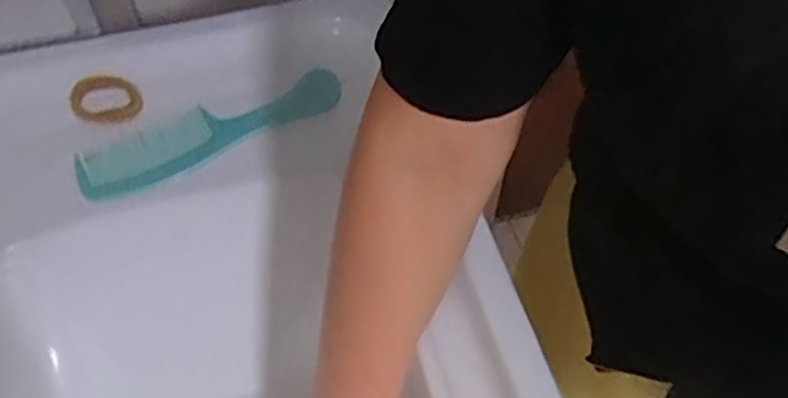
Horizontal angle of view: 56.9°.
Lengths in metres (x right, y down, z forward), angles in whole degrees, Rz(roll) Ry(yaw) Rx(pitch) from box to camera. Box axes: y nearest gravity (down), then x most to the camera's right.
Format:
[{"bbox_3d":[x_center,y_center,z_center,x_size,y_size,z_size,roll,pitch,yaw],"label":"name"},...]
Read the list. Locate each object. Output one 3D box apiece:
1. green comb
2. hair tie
[{"bbox_3d":[-0.148,-0.057,0.592,0.216,0.010,0.051,-26,73,-13],"label":"green comb"},{"bbox_3d":[-0.236,-0.082,0.596,0.056,0.004,0.043,-1,74,-13],"label":"hair tie"}]

